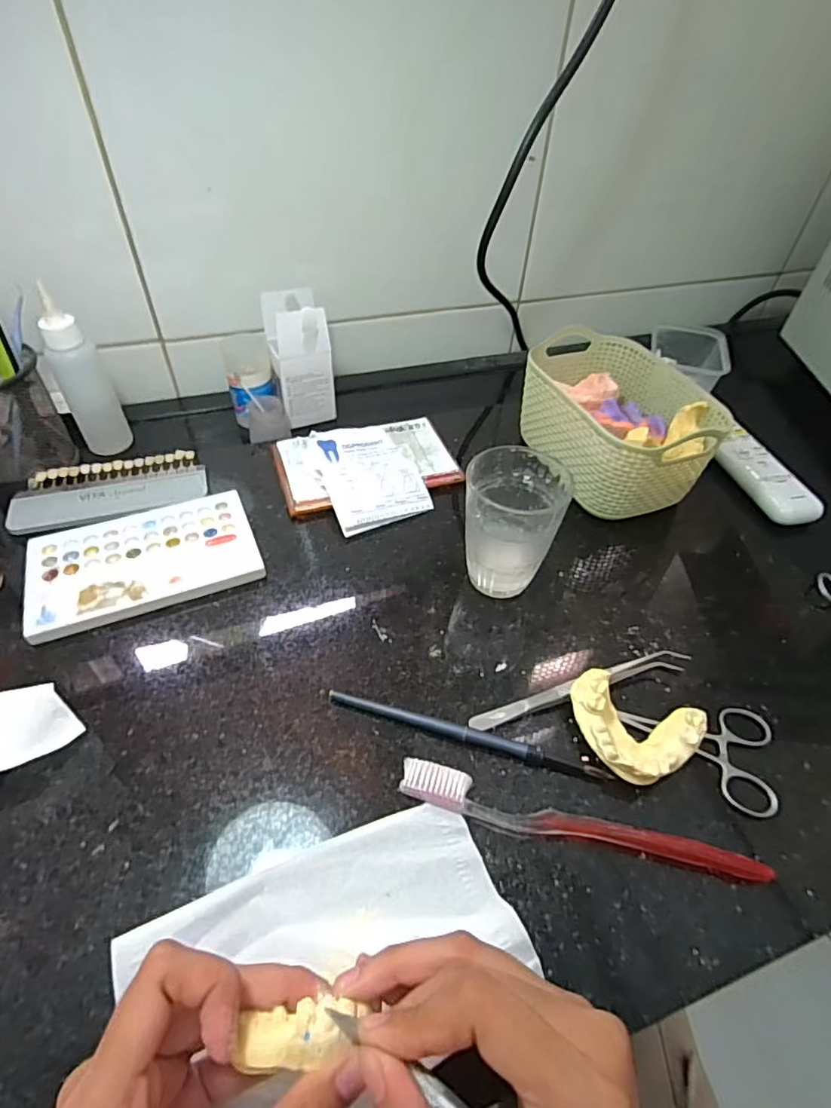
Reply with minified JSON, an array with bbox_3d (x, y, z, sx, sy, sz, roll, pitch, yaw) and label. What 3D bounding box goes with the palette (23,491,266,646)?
[{"bbox_3d":[-0.198,0.003,0.406,0.153,0.010,0.095,-17,51,-18],"label":"palette"}]

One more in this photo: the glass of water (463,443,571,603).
[{"bbox_3d":[0.064,-0.018,0.386,0.067,0.089,0.065,13,49,8],"label":"glass of water"}]

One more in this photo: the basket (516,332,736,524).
[{"bbox_3d":[0.177,-0.117,0.489,0.131,0.080,0.174,-12,50,-14],"label":"basket"}]

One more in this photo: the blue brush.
[{"bbox_3d":[0.029,0.106,0.324,0.166,0.009,0.009,16,49,10],"label":"blue brush"}]

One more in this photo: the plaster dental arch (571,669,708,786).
[{"bbox_3d":[0.124,0.104,0.317,0.072,0.030,0.049,18,49,12],"label":"plaster dental arch"}]

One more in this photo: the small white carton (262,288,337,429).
[{"bbox_3d":[-0.114,-0.192,0.541,0.051,0.109,0.057,-17,51,-18],"label":"small white carton"}]

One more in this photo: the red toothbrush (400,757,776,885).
[{"bbox_3d":[0.085,0.144,0.289,0.189,0.011,0.020,14,49,9],"label":"red toothbrush"}]

